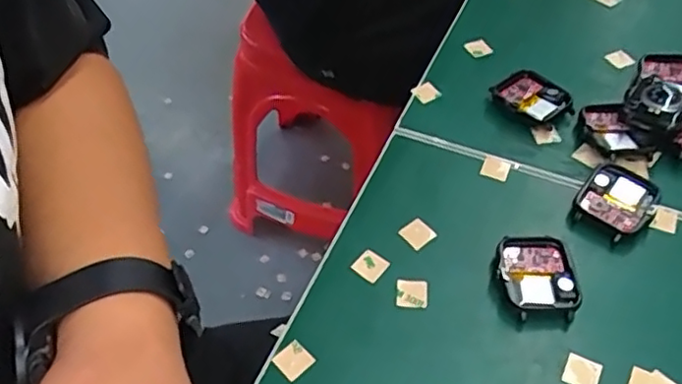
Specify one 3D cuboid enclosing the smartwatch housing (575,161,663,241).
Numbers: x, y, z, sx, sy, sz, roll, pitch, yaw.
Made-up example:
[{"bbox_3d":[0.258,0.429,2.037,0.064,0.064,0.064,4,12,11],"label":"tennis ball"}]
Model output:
[{"bbox_3d":[0.154,0.004,0.355,0.038,0.008,0.045,31,58,24],"label":"smartwatch housing"}]

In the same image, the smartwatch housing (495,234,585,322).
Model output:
[{"bbox_3d":[0.099,0.043,0.325,0.038,0.010,0.044,-2,51,-1],"label":"smartwatch housing"}]

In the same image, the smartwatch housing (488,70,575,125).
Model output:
[{"bbox_3d":[0.121,-0.059,0.406,0.032,0.014,0.048,-35,58,-25],"label":"smartwatch housing"}]

